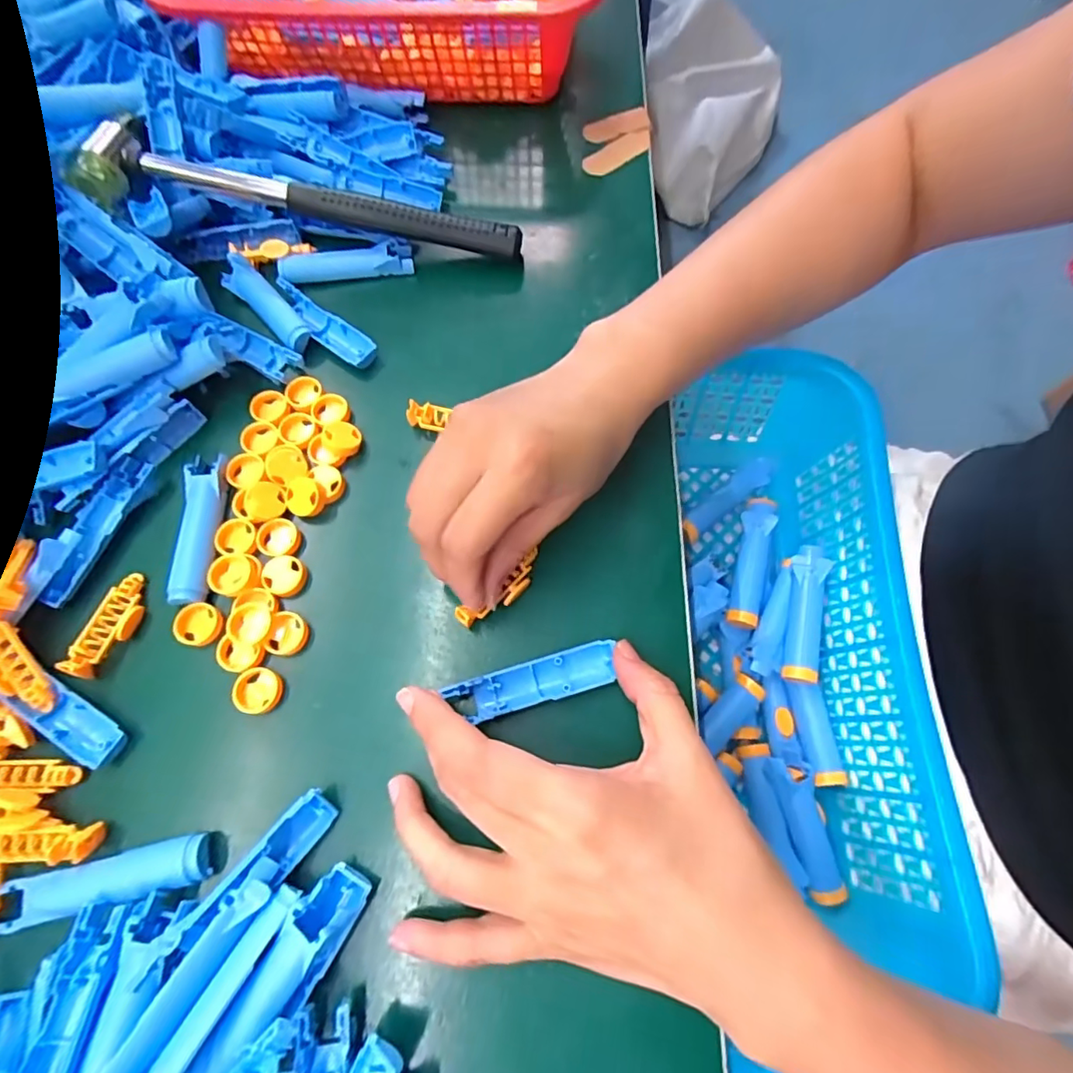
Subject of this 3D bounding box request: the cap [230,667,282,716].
[{"bbox_3d":[-0.123,0.068,0.249,0.019,0.009,0.019,1,69,-2],"label":"cap"}]

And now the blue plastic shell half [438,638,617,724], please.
[{"bbox_3d":[-0.001,0.063,0.242,0.072,0.007,0.019,-14,70,-6],"label":"blue plastic shell half"}]

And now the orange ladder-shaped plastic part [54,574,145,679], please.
[{"bbox_3d":[-0.194,0.041,0.258,0.017,0.017,0.048,11,69,2],"label":"orange ladder-shaped plastic part"}]

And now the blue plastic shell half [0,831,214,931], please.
[{"bbox_3d":[-0.167,0.134,0.220,0.078,0.013,0.017,-12,70,-7],"label":"blue plastic shell half"}]

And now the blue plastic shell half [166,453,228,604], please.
[{"bbox_3d":[-0.162,-0.005,0.272,0.017,0.009,0.076,-5,69,-4],"label":"blue plastic shell half"}]

